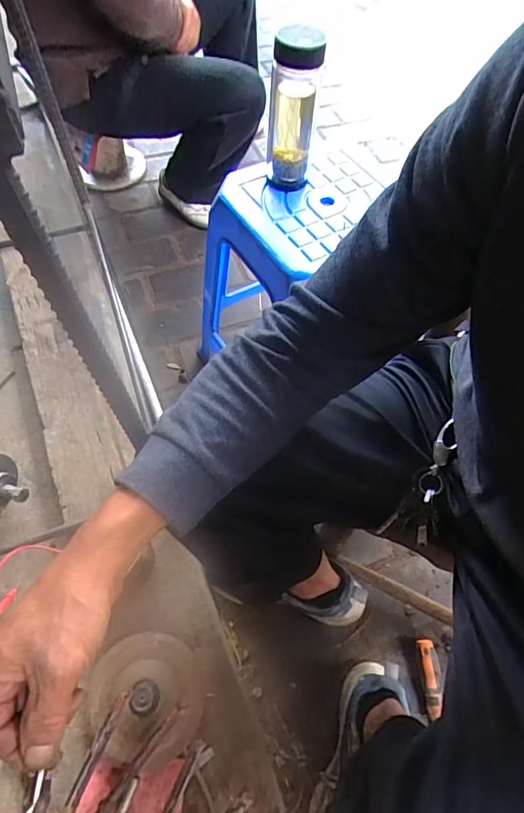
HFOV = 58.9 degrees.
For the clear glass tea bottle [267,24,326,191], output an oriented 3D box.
[{"bbox_3d":[0.039,-0.378,0.593,0.057,0.188,0.051,1,61,-1],"label":"clear glass tea bottle"}]

